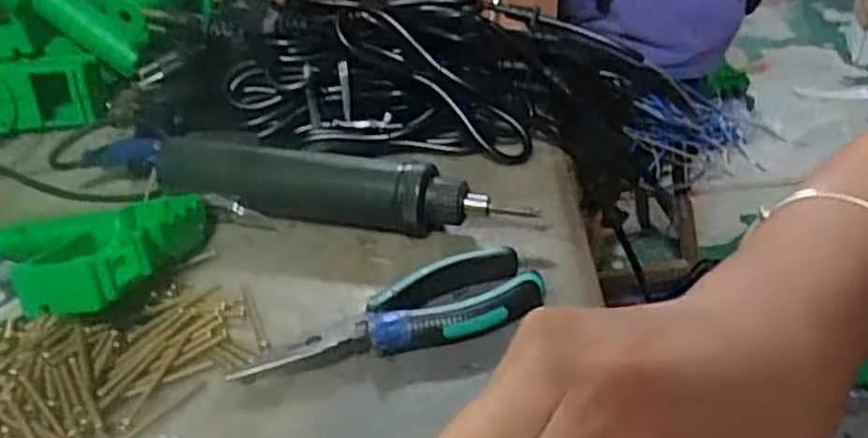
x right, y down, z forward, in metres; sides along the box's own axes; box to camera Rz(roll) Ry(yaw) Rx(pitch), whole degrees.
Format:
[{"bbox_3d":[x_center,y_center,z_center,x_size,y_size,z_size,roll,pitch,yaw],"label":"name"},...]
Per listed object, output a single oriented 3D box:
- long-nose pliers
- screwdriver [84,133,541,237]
[{"bbox_3d":[-0.022,0.051,0.377,0.154,0.019,0.047,-14,35,-13],"label":"long-nose pliers"},{"bbox_3d":[-0.095,-0.021,0.467,0.289,0.045,0.034,8,36,18],"label":"screwdriver"}]

